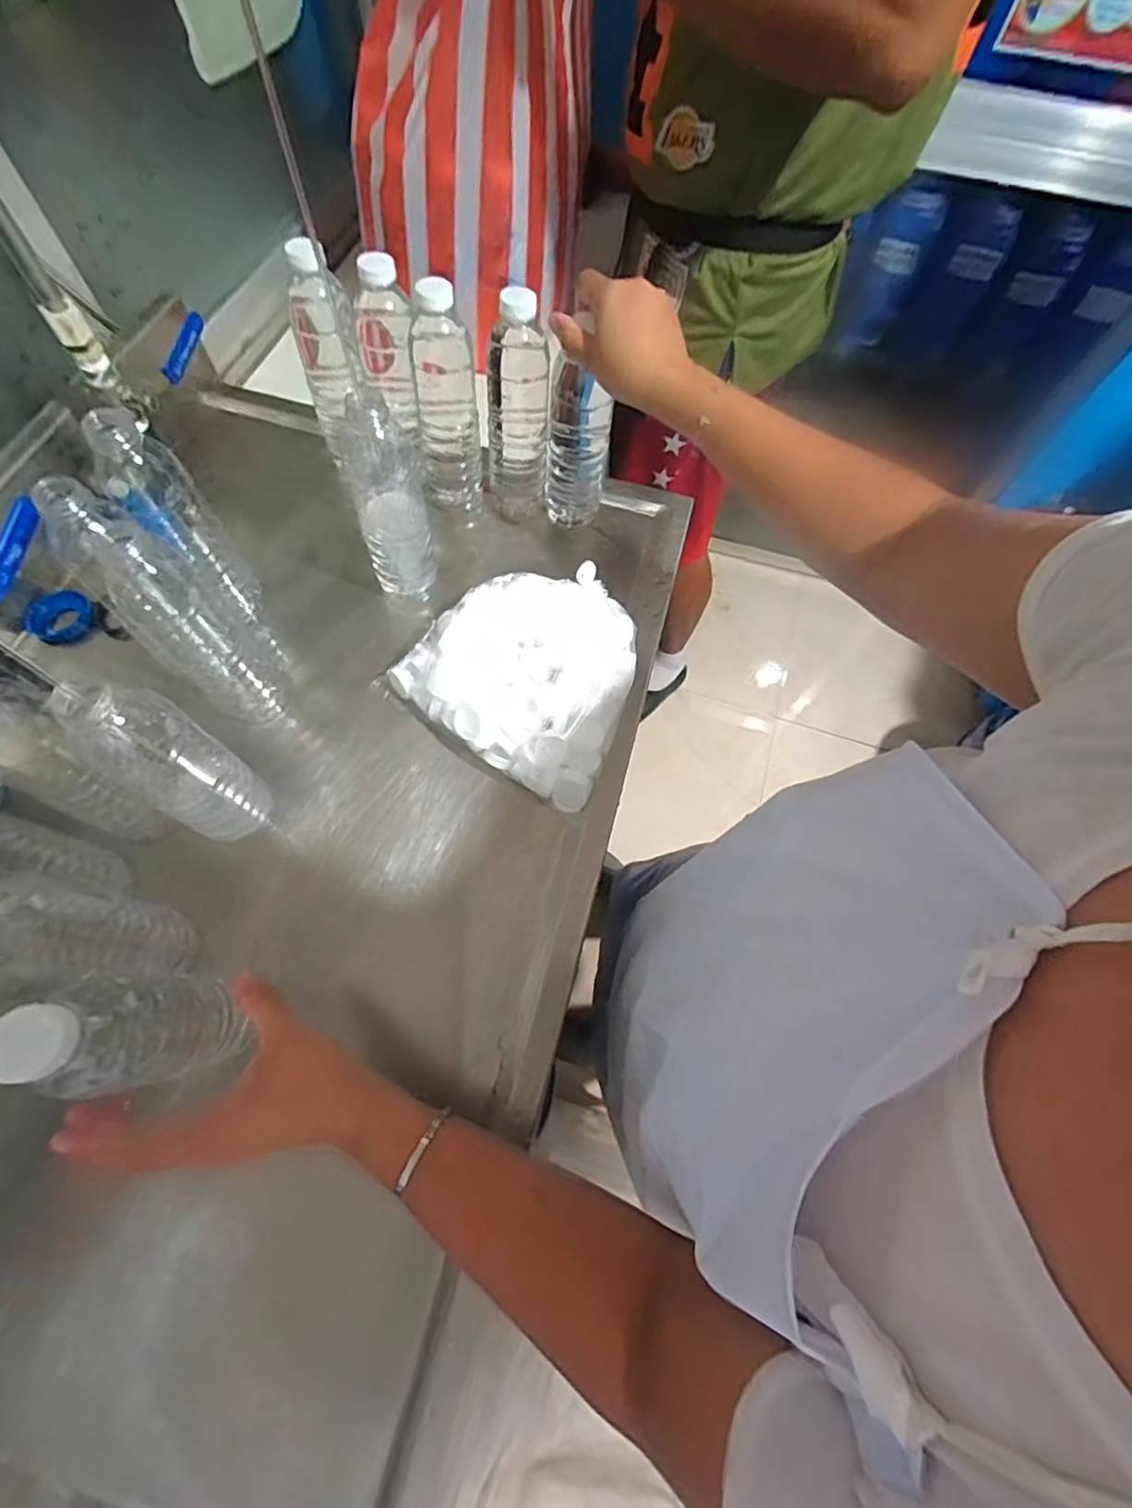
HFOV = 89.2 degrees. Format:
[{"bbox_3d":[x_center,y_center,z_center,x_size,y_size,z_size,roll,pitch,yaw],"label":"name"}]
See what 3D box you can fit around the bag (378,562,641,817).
[{"bbox_3d":[-0.038,-0.089,0.549,0.216,0.062,0.204,29,68,9],"label":"bag"}]

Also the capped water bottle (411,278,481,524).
[{"bbox_3d":[-0.120,-0.341,0.576,0.062,0.211,0.056,-3,66,-5],"label":"capped water bottle"}]

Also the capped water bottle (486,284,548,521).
[{"bbox_3d":[-0.051,-0.340,0.577,0.062,0.211,0.064,-1,66,-4],"label":"capped water bottle"}]

